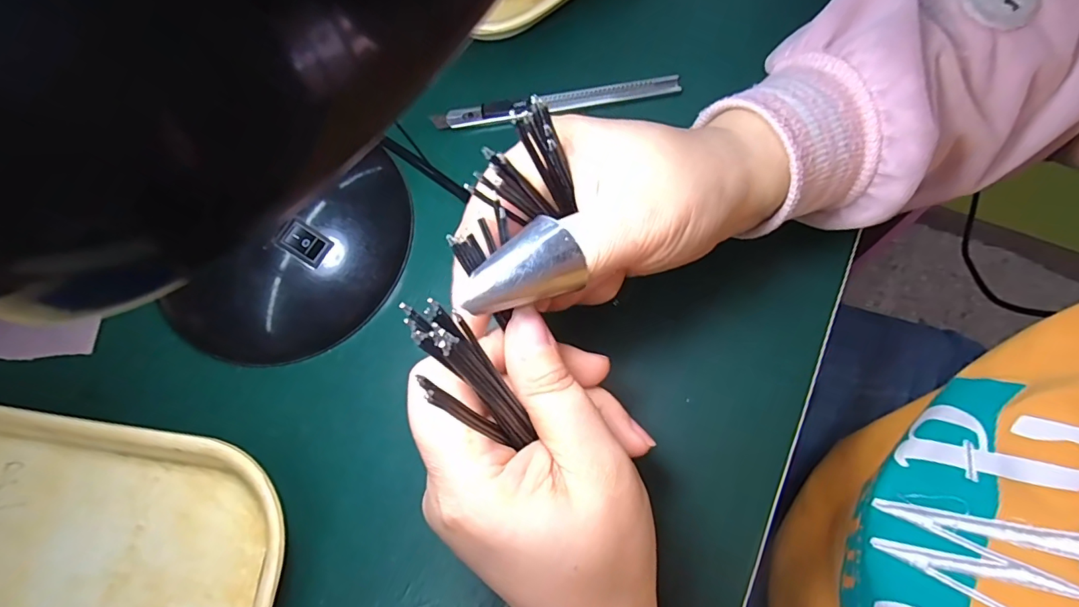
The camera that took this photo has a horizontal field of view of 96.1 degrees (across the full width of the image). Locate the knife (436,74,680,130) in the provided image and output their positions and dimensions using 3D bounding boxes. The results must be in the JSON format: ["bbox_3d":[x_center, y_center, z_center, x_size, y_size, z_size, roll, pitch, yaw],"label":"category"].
[{"bbox_3d":[0.009,-0.109,0.266,0.133,0.014,0.012,-8,73,1],"label":"knife"}]

